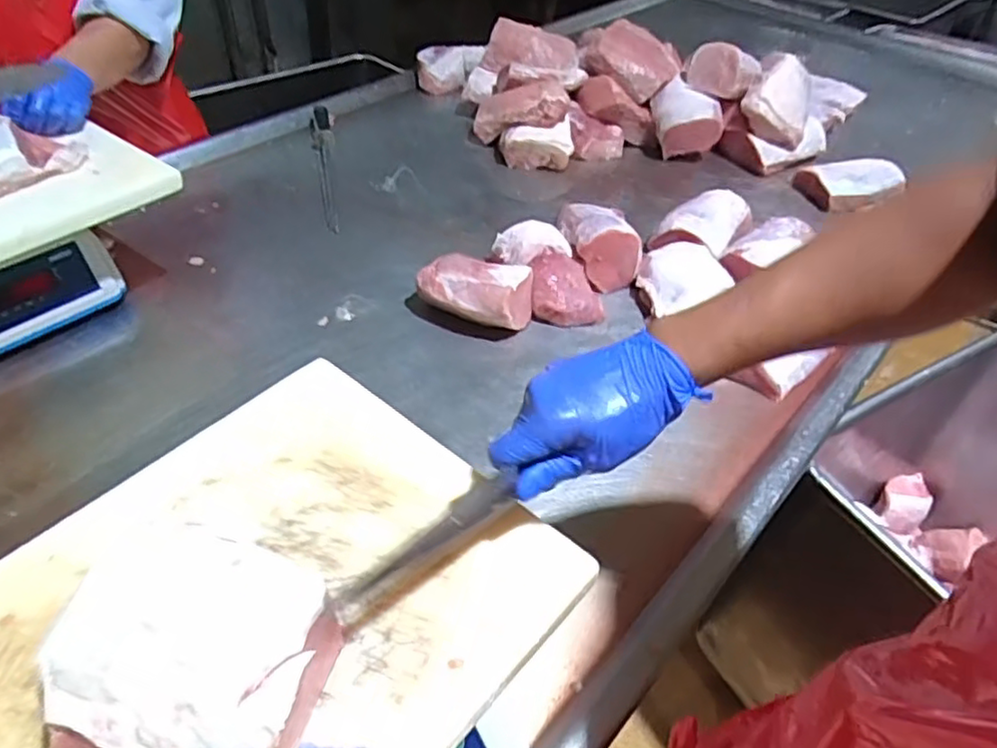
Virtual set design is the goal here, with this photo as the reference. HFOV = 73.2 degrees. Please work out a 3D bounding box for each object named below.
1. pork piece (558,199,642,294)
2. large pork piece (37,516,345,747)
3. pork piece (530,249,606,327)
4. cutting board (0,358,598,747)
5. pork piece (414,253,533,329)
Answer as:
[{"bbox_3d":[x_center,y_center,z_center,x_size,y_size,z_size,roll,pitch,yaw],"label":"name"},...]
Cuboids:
[{"bbox_3d":[0.150,-0.202,0.997,0.107,0.075,0.144,-3,44,-6],"label":"pork piece"},{"bbox_3d":[-0.168,0.158,0.372,0.154,0.068,0.123,10,44,7],"label":"large pork piece"},{"bbox_3d":[0.095,-0.120,0.931,0.099,0.053,0.099,0,44,-4],"label":"pork piece"},{"bbox_3d":[-0.169,0.156,0.426,0.308,0.020,0.375,32,51,27],"label":"cutting board"},{"bbox_3d":[-0.032,-0.107,0.911,0.155,0.085,0.090,18,45,15],"label":"pork piece"}]

